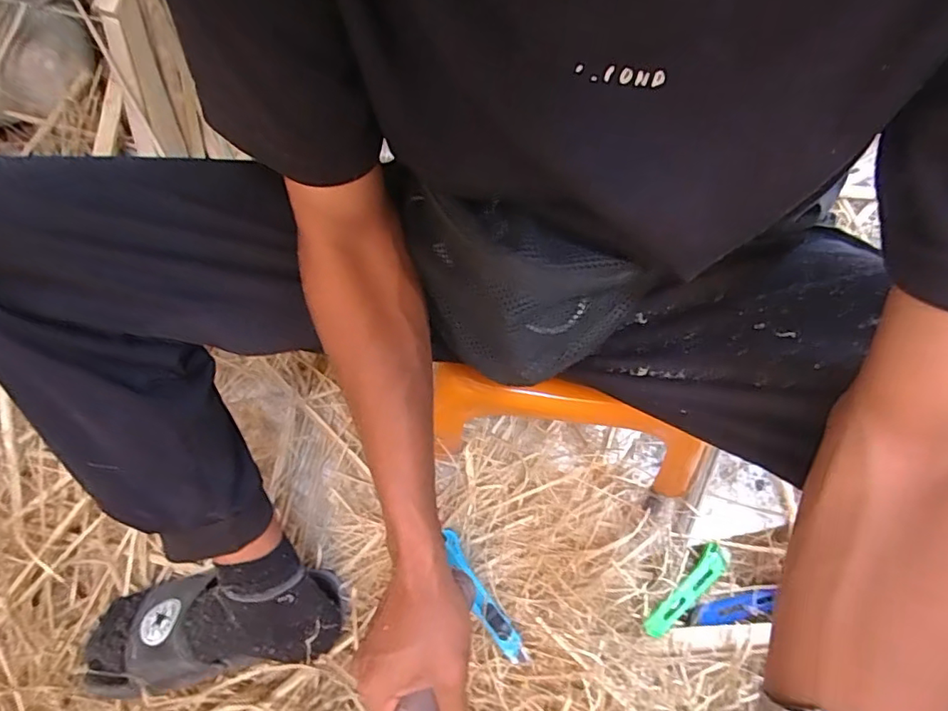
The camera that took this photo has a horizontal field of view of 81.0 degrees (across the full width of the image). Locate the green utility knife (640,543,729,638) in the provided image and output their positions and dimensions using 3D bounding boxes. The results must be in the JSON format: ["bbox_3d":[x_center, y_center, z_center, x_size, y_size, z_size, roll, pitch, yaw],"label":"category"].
[{"bbox_3d":[0.237,0.258,0.611,0.139,0.006,0.031,-34,81,-28],"label":"green utility knife"}]

